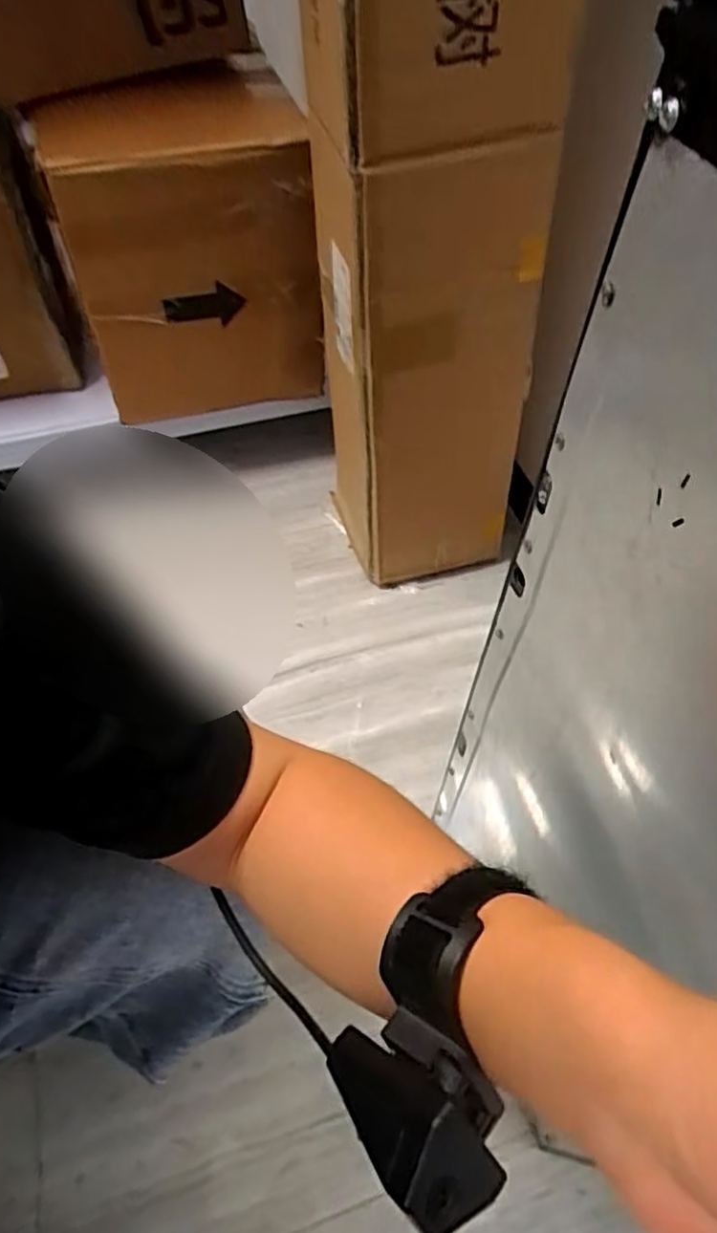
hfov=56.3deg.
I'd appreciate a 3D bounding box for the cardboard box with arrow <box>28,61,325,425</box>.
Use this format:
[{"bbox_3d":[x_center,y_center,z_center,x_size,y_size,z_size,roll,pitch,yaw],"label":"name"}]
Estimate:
[{"bbox_3d":[-0.217,-0.478,0.913,0.295,0.368,0.174,-11,55,-8],"label":"cardboard box with arrow"}]

